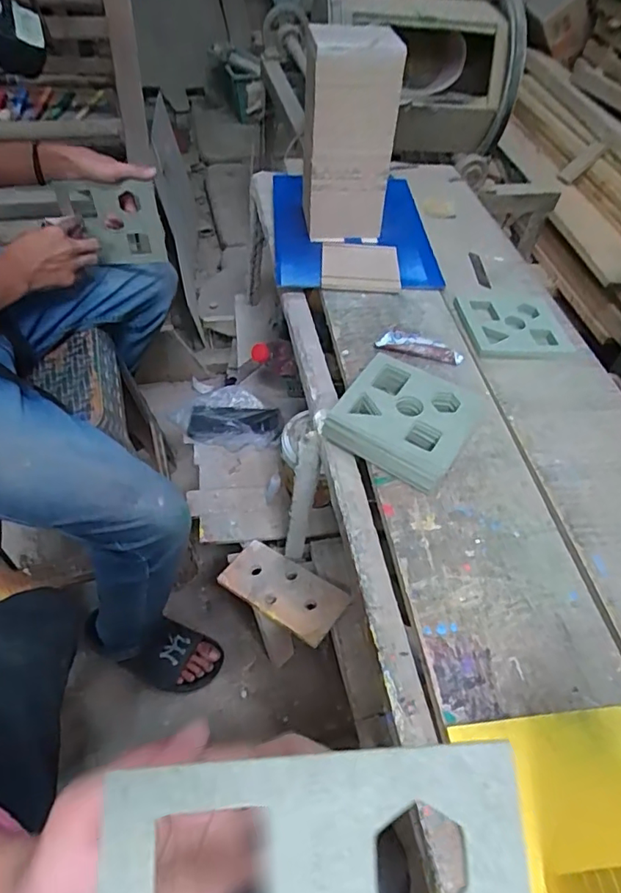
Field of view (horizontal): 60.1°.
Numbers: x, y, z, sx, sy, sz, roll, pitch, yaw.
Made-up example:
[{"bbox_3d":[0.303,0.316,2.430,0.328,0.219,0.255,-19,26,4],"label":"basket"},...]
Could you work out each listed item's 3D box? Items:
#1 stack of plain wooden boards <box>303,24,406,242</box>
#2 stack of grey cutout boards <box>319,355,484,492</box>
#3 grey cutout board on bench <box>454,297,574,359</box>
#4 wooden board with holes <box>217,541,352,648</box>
[{"bbox_3d":[0.051,-0.439,0.790,0.120,0.268,0.110,-3,52,-8],"label":"stack of plain wooden boards"},{"bbox_3d":[0.106,-0.032,0.601,0.141,0.039,0.138,32,55,18],"label":"stack of grey cutout boards"},{"bbox_3d":[0.284,-0.170,0.747,0.141,0.012,0.132,-1,52,-7],"label":"grey cutout board on bench"},{"bbox_3d":[-0.042,0.211,0.801,0.189,0.016,0.089,23,54,28],"label":"wooden board with holes"}]

